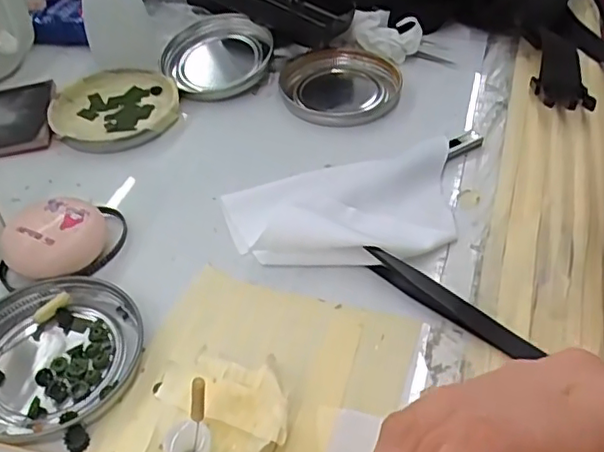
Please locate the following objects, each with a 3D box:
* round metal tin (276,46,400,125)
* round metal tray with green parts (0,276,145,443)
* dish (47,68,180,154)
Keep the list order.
[{"bbox_3d":[0.026,-0.093,0.402,0.077,0.010,0.075,-1,45,1],"label":"round metal tin"},{"bbox_3d":[-0.110,0.055,0.266,0.072,0.010,0.077,-1,45,1],"label":"round metal tray with green parts"},{"bbox_3d":[-0.120,-0.074,0.393,0.080,0.015,0.075,-1,45,1],"label":"dish"}]

